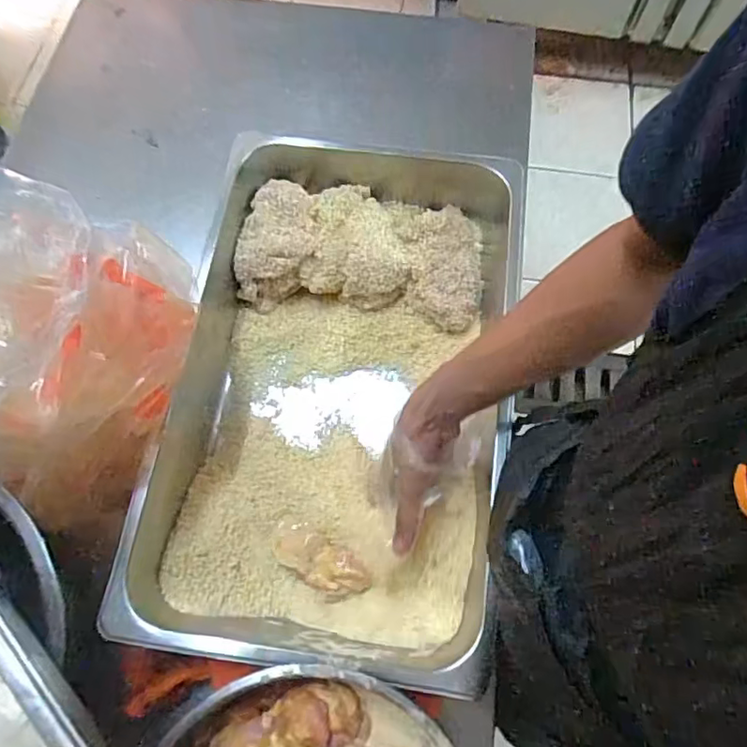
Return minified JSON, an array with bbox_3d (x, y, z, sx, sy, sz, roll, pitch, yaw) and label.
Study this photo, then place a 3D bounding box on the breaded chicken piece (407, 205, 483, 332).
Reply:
[{"bbox_3d":[0.083,-0.121,0.635,0.084,0.045,0.142,6,69,2],"label":"breaded chicken piece"}]

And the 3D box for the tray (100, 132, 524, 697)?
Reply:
[{"bbox_3d":[-0.037,0.006,0.576,0.323,0.117,0.518,8,69,3],"label":"tray"}]

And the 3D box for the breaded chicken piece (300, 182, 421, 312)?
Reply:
[{"bbox_3d":[-0.015,-0.149,0.644,0.115,0.047,0.138,8,69,3],"label":"breaded chicken piece"}]

